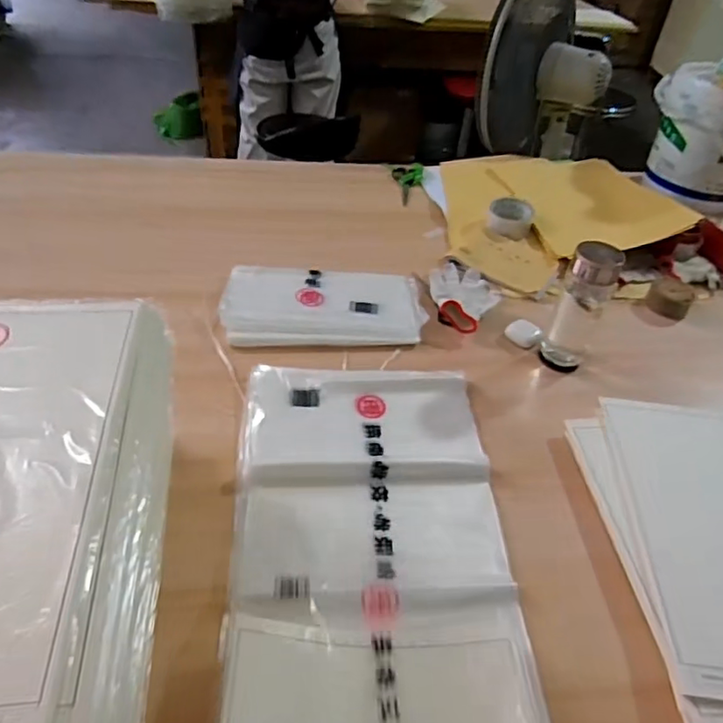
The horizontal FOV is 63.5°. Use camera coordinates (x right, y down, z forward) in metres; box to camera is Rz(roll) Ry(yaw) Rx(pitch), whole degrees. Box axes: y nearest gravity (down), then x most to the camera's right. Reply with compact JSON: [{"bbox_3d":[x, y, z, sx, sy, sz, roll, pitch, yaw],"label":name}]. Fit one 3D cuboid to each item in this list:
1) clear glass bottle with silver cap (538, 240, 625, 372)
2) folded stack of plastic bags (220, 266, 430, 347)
[{"bbox_3d":[0.318,-0.076,0.858,0.067,0.188,0.062,22,44,15],"label":"clear glass bottle with silver cap"},{"bbox_3d":[-0.061,-0.100,0.959,0.314,0.029,0.196,-1,43,-9],"label":"folded stack of plastic bags"}]

